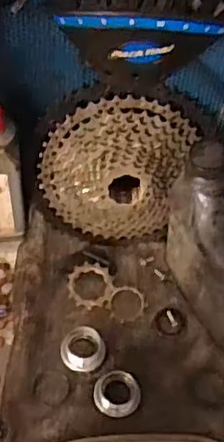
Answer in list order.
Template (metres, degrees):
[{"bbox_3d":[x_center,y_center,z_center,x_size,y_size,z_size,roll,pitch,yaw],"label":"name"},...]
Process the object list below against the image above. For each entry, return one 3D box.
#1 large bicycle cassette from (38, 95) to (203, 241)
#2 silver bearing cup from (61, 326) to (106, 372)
[{"bbox_3d":[0.005,-0.044,0.596,0.148,0.159,0.043,2,36,-3],"label":"large bicycle cassette"},{"bbox_3d":[-0.028,0.123,0.582,0.042,0.018,0.040,2,56,-3],"label":"silver bearing cup"}]

